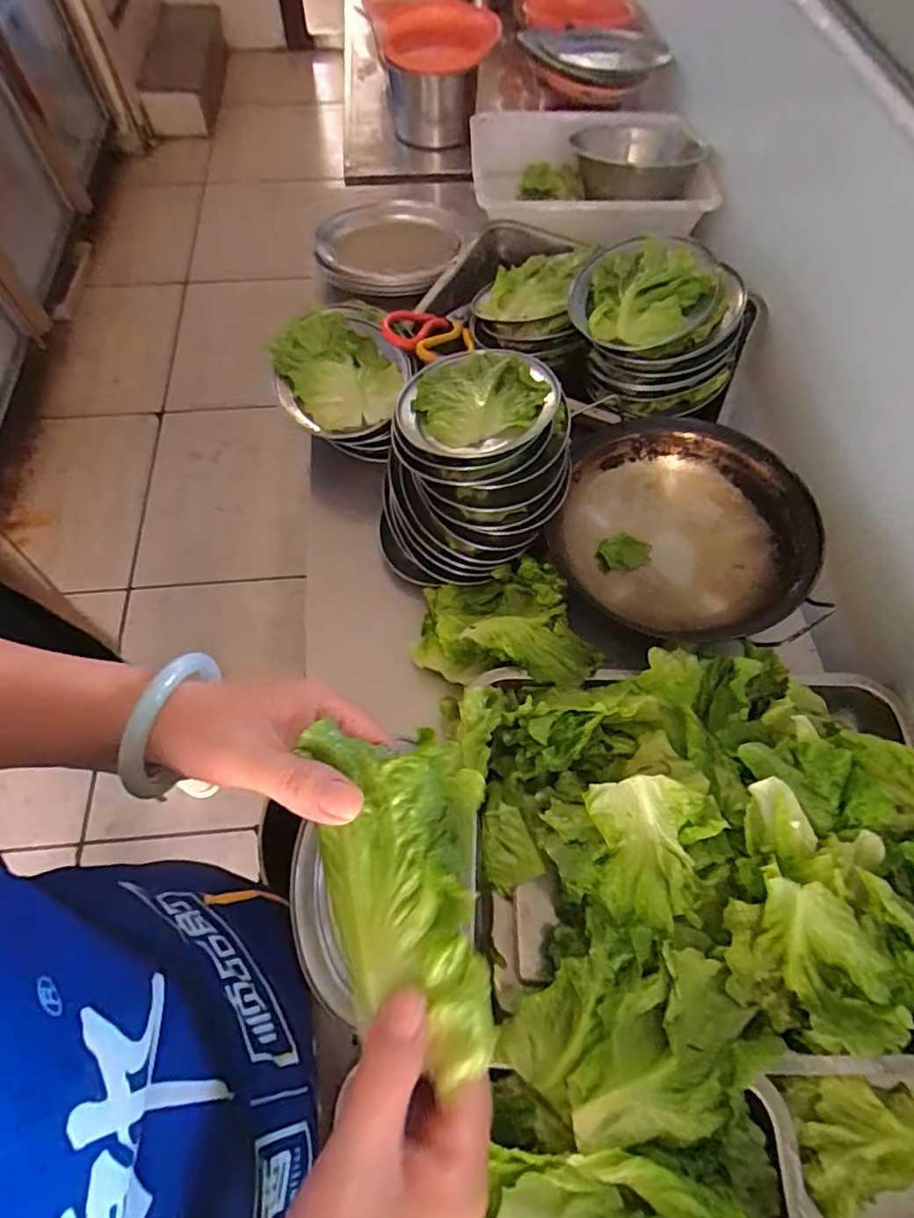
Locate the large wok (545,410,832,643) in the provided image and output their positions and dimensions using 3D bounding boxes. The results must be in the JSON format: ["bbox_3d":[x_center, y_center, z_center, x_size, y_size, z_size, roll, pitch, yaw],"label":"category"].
[{"bbox_3d":[0.225,-0.079,0.605,0.237,0.076,0.243,0,63,0],"label":"large wok"}]

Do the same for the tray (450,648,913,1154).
[{"bbox_3d":[0.199,0.183,0.457,0.381,0.110,0.312,-5,63,-3],"label":"tray"}]

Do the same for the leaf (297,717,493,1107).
[{"bbox_3d":[-0.023,0.122,0.262,0.077,0.041,0.139,-9,63,-5],"label":"leaf"}]

